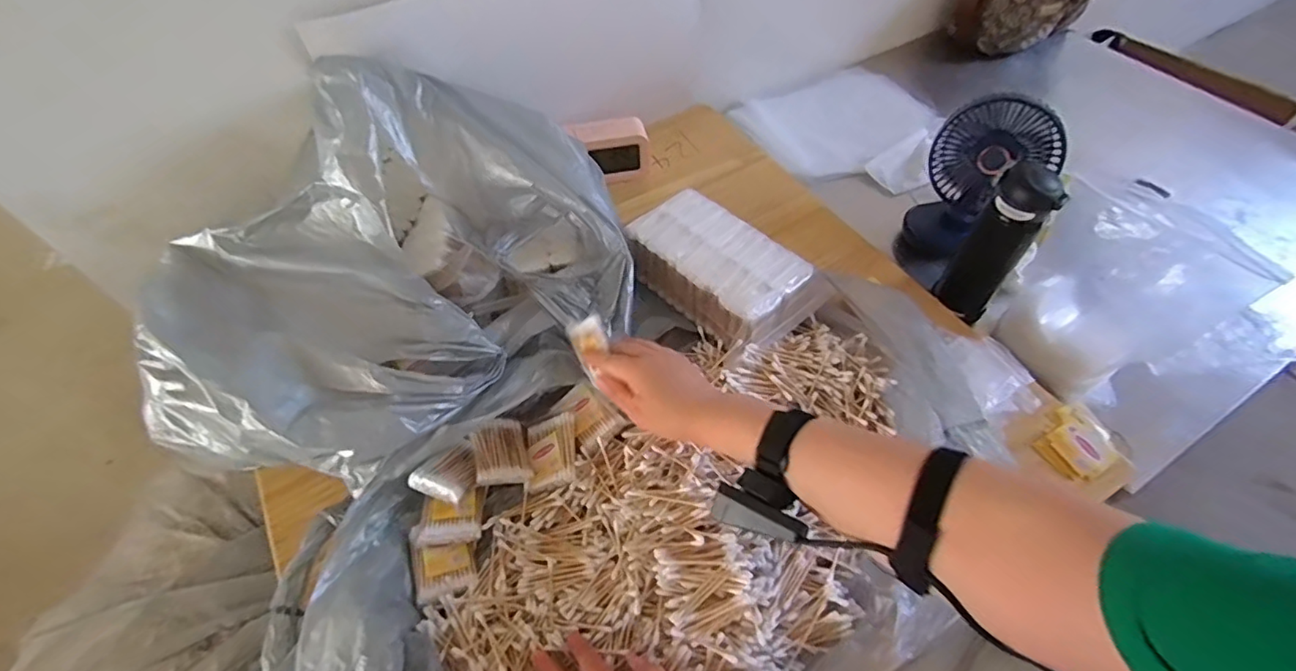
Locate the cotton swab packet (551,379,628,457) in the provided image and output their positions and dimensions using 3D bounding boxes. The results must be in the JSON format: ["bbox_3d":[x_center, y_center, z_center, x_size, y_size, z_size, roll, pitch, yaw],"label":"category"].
[{"bbox_3d":[-0.064,0.083,0.607,0.050,0.017,0.073,-37,60,-22],"label":"cotton swab packet"}]

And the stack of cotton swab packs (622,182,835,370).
[{"bbox_3d":[0.086,-0.081,0.688,0.145,0.068,0.216,-37,60,-22],"label":"stack of cotton swab packs"}]

